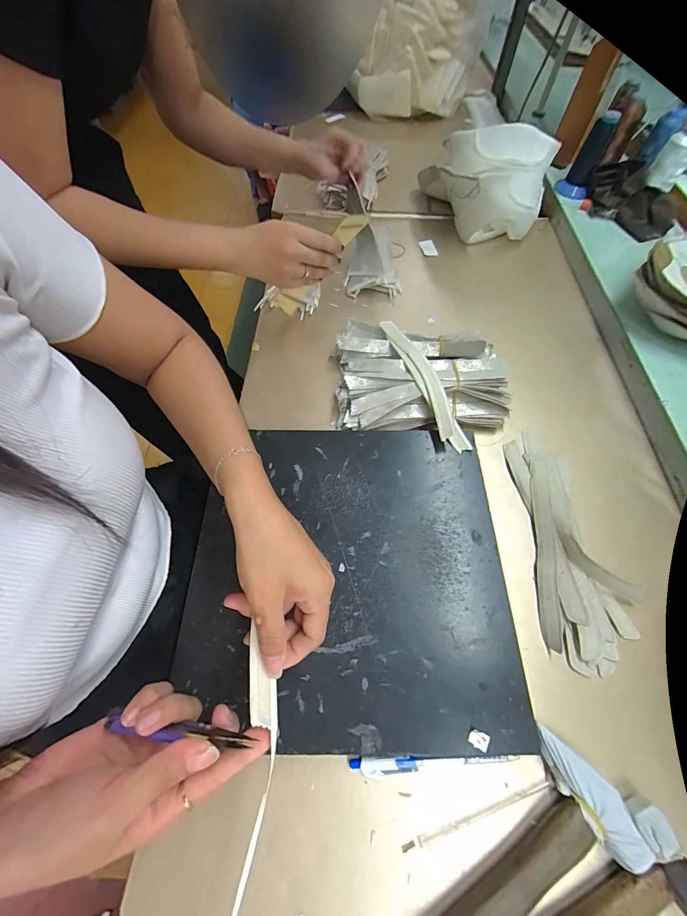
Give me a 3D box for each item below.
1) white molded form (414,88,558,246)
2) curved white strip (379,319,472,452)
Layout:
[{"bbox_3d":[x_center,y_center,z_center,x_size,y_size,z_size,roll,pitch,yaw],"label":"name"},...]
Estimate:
[{"bbox_3d":[0.252,-0.489,0.615,0.214,0.137,0.187,18,63,10],"label":"white molded form"},{"bbox_3d":[0.099,-0.100,0.434,0.029,0.027,0.208,-17,63,-9],"label":"curved white strip"}]

